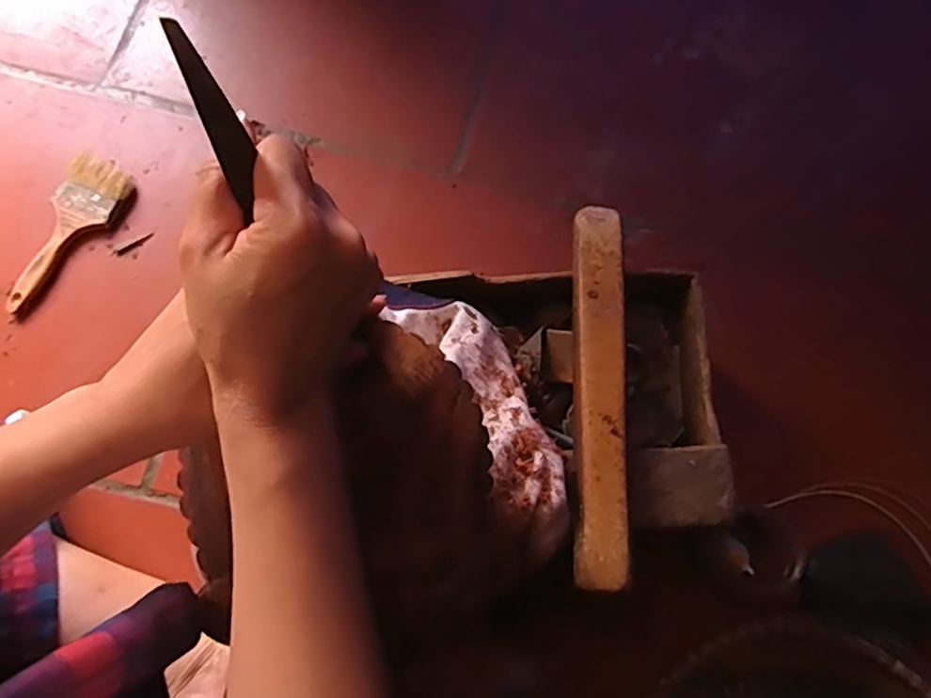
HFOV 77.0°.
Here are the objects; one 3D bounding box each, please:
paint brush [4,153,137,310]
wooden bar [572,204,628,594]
[{"bbox_3d":[-0.419,-0.120,0.604,0.058,0.018,0.177,29,75,4],"label":"paint brush"},{"bbox_3d":[0.104,0.021,0.454,0.039,0.011,0.304,3,68,3],"label":"wooden bar"}]

